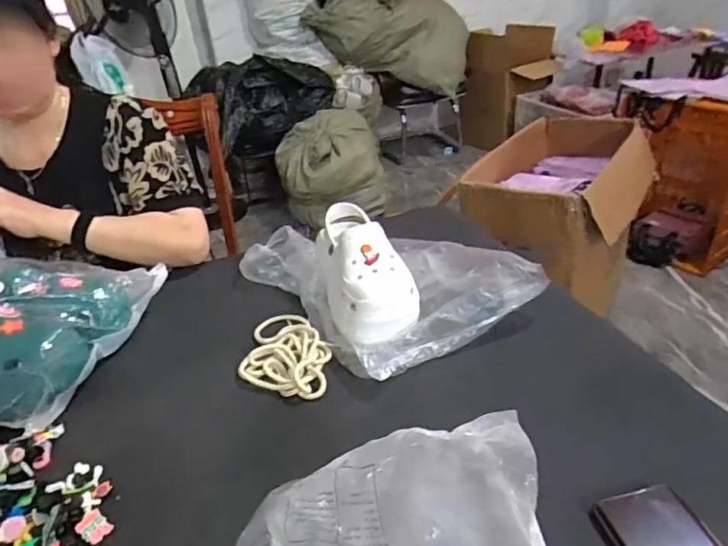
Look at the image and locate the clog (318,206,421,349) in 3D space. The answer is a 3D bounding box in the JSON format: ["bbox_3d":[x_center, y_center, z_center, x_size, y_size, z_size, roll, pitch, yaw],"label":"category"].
[{"bbox_3d":[0.001,-0.008,0.707,0.111,0.087,0.254,-10,31,-8],"label":"clog"}]

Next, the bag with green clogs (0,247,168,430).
[{"bbox_3d":[-0.467,0.066,0.684,0.288,0.128,0.258,1,32,11],"label":"bag with green clogs"}]

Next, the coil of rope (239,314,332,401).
[{"bbox_3d":[-0.096,0.097,0.658,0.107,0.019,0.151,-3,31,5],"label":"coil of rope"}]

